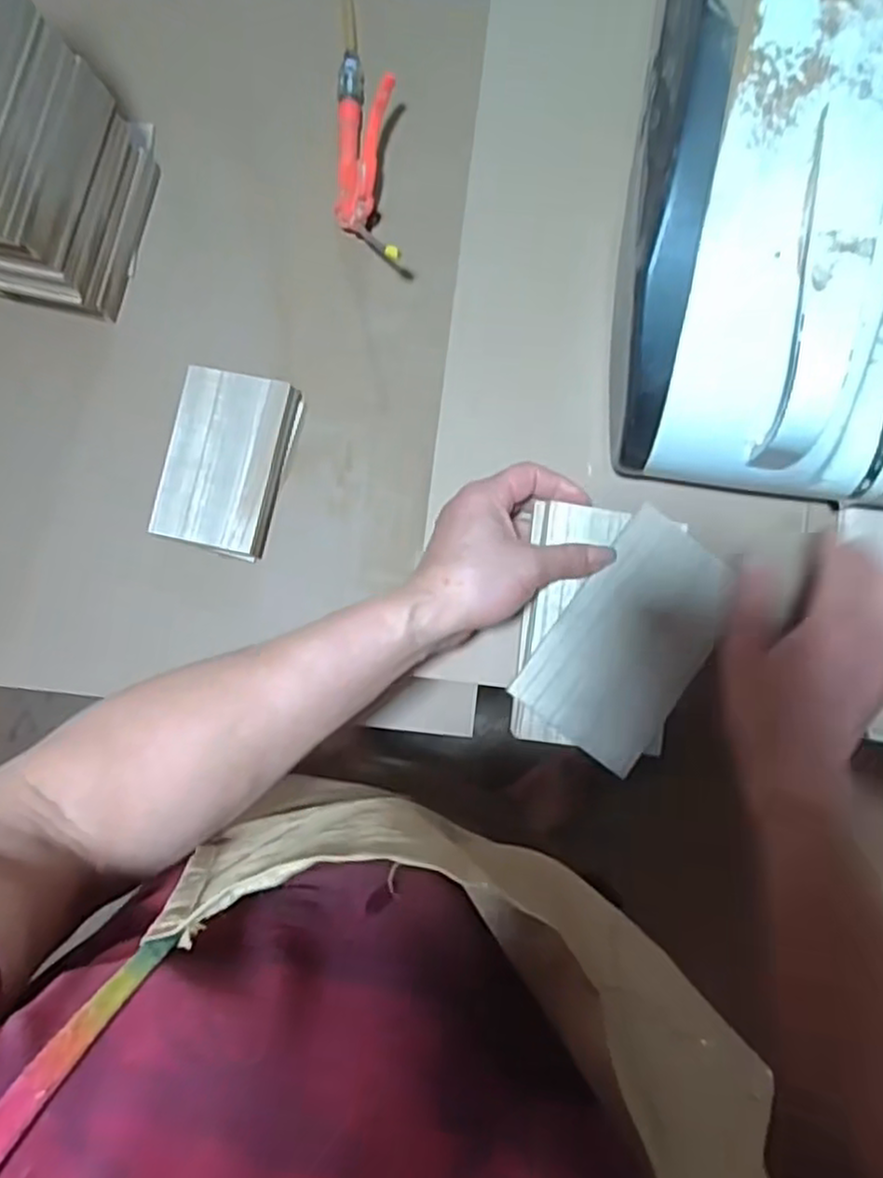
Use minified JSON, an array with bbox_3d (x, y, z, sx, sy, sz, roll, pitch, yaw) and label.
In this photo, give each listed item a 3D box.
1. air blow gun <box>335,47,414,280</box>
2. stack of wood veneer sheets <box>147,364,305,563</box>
[{"bbox_3d":[-0.072,-0.416,0.691,0.067,0.060,0.232,-4,83,4],"label":"air blow gun"},{"bbox_3d":[-0.199,-0.116,0.681,0.100,0.042,0.159,13,85,6],"label":"stack of wood veneer sheets"}]

